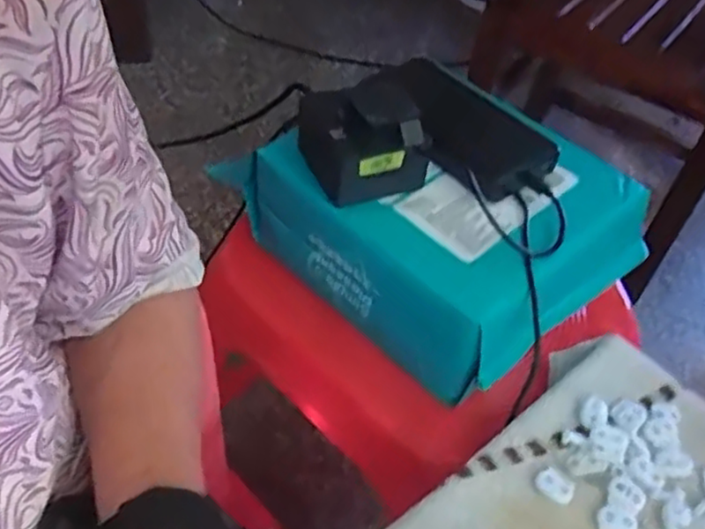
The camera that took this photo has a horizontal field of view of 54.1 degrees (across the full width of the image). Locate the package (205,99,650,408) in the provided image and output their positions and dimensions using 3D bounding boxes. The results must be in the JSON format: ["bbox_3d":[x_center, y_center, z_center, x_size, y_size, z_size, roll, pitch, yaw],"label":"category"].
[{"bbox_3d":[0.073,-0.043,0.543,0.206,0.119,0.250,-32,58,-31],"label":"package"}]

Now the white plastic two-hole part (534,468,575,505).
[{"bbox_3d":[0.121,0.130,0.410,0.023,0.004,0.016,31,51,21],"label":"white plastic two-hole part"}]

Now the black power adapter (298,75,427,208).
[{"bbox_3d":[0.007,-0.092,0.493,0.074,0.058,0.083,-14,50,-18],"label":"black power adapter"}]

